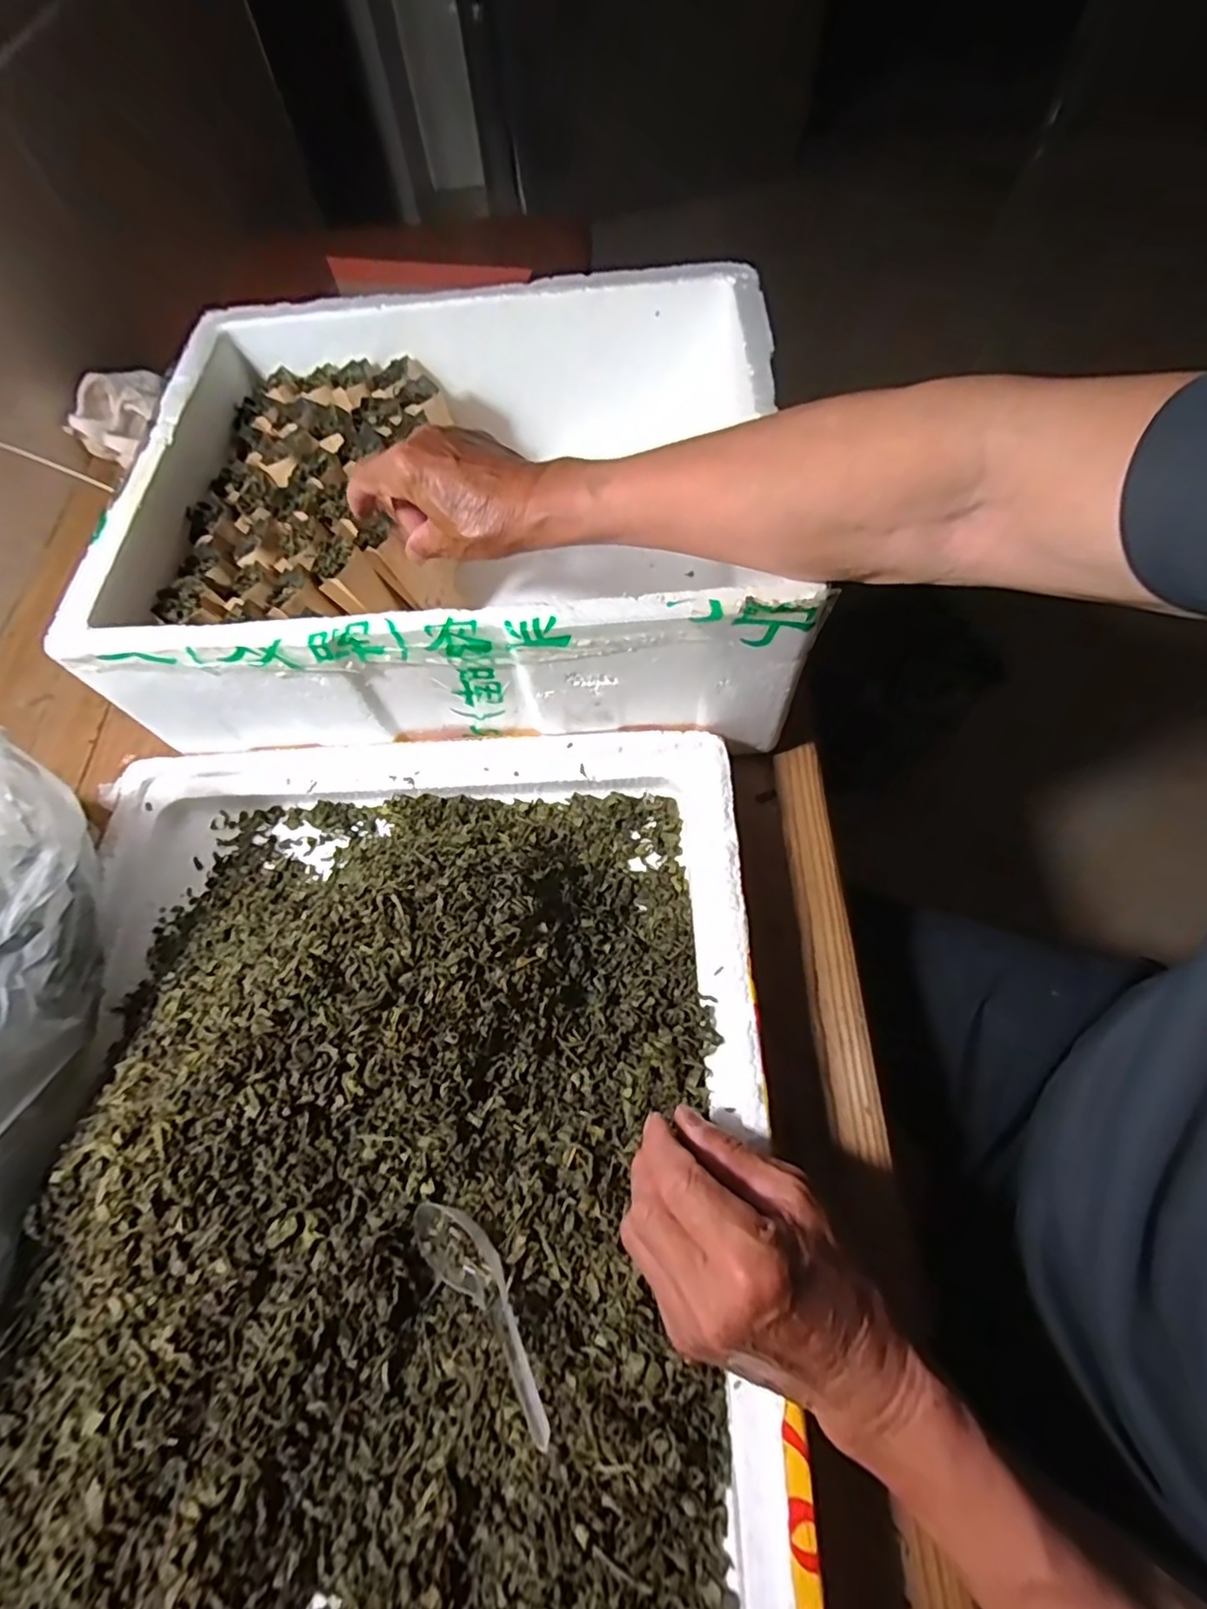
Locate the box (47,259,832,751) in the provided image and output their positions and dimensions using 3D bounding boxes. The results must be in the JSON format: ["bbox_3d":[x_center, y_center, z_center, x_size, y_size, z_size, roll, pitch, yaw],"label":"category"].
[{"bbox_3d":[-0.105,-0.229,0.497,0.451,0.148,0.362,-3,64,2],"label":"box"}]

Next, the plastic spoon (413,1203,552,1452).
[{"bbox_3d":[-0.056,0.240,0.297,0.030,0.023,0.111,-43,49,-16],"label":"plastic spoon"}]

